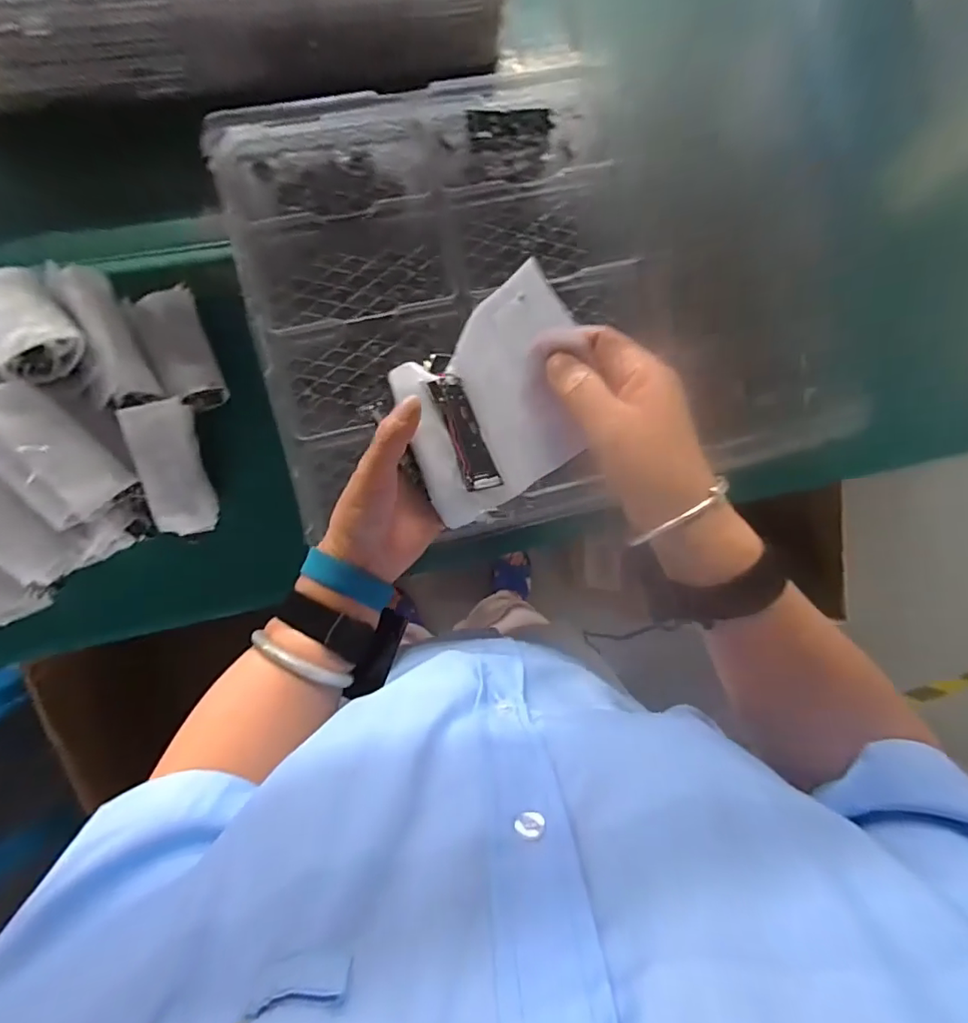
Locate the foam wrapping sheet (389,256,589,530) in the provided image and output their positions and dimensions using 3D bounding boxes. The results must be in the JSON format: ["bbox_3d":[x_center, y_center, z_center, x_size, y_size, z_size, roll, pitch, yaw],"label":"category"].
[{"bbox_3d":[0.001,-0.061,0.340,0.090,0.112,0.117,-20,91,-8],"label":"foam wrapping sheet"}]

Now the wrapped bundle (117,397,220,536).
[{"bbox_3d":[-0.271,-0.037,0.476,0.044,0.042,0.115,-11,109,-8],"label":"wrapped bundle"}]

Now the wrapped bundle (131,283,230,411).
[{"bbox_3d":[-0.281,-0.150,0.500,0.054,0.032,0.118,-23,92,-8],"label":"wrapped bundle"}]

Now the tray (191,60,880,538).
[{"bbox_3d":[0.102,-0.220,0.529,0.616,0.052,0.412,-14,90,-8],"label":"tray"}]

